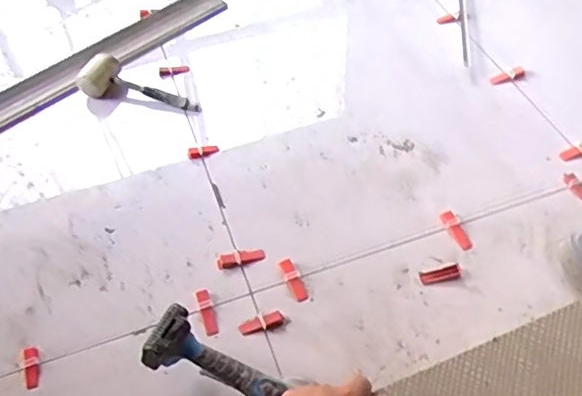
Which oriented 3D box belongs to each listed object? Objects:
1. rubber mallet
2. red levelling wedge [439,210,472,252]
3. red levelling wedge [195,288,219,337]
[{"bbox_3d":[-0.354,-0.261,1.420,0.296,0.083,0.098,22,54,1],"label":"rubber mallet"},{"bbox_3d":[0.313,0.061,1.116,0.031,0.014,0.086,-20,53,-13],"label":"red levelling wedge"},{"bbox_3d":[-0.147,0.199,1.030,0.022,0.013,0.089,-17,53,-10],"label":"red levelling wedge"}]

